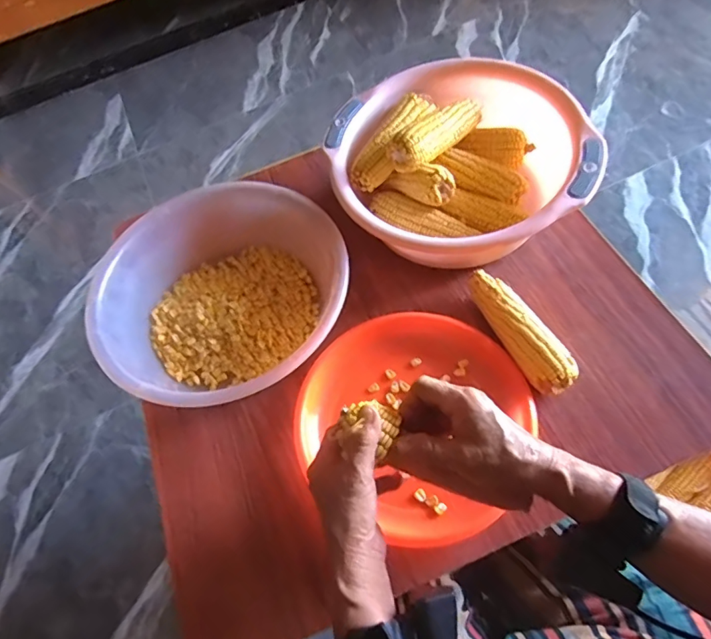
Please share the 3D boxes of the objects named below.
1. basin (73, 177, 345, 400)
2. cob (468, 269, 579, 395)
[{"bbox_3d":[-0.145,-0.021,0.561,0.268,0.096,0.261,-4,61,7],"label":"basin"},{"bbox_3d":[0.172,0.010,0.525,0.043,0.043,0.152,-28,61,-7],"label":"cob"}]

